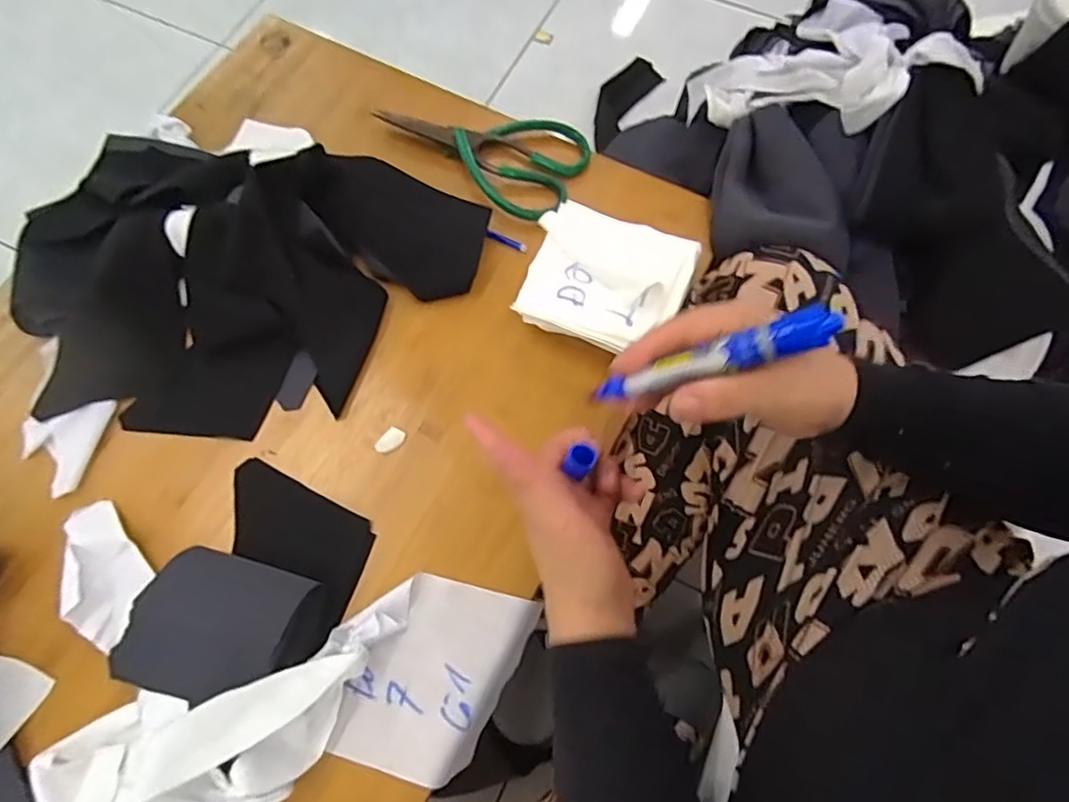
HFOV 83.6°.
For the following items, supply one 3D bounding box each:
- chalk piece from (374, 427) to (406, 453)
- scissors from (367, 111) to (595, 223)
[{"bbox_3d":[-0.106,0.029,0.438,0.015,0.004,0.021,31,73,11],"label":"chalk piece"},{"bbox_3d":[-0.049,-0.225,0.518,0.188,0.018,0.103,25,72,10],"label":"scissors"}]

